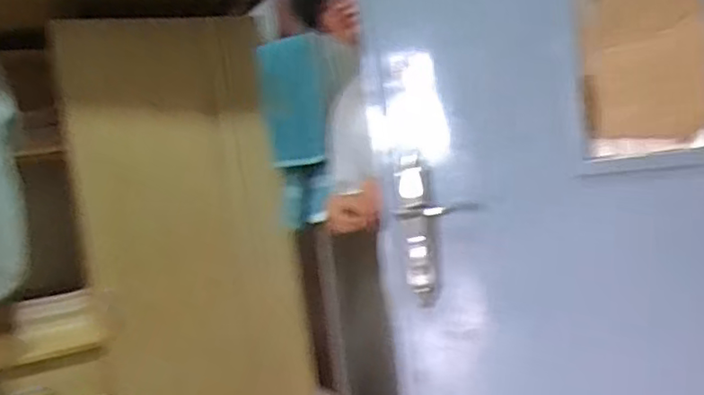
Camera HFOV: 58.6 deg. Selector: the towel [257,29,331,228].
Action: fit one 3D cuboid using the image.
[{"bbox_3d":[-0.153,-0.170,1.722,0.184,0.515,0.074,-3,10,22],"label":"towel"}]

